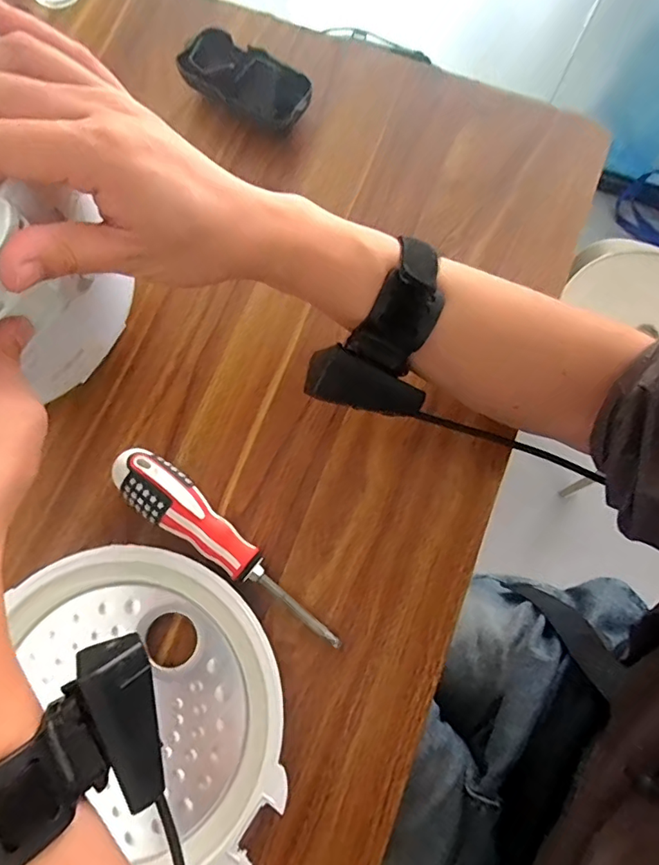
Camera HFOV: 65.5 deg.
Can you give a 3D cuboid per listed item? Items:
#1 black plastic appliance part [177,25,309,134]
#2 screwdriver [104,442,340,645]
[{"bbox_3d":[-0.069,-0.289,0.424,0.112,0.031,0.050,33,79,7],"label":"black plastic appliance part"},{"bbox_3d":[-0.068,0.077,0.334,0.179,0.036,0.034,41,80,9],"label":"screwdriver"}]

